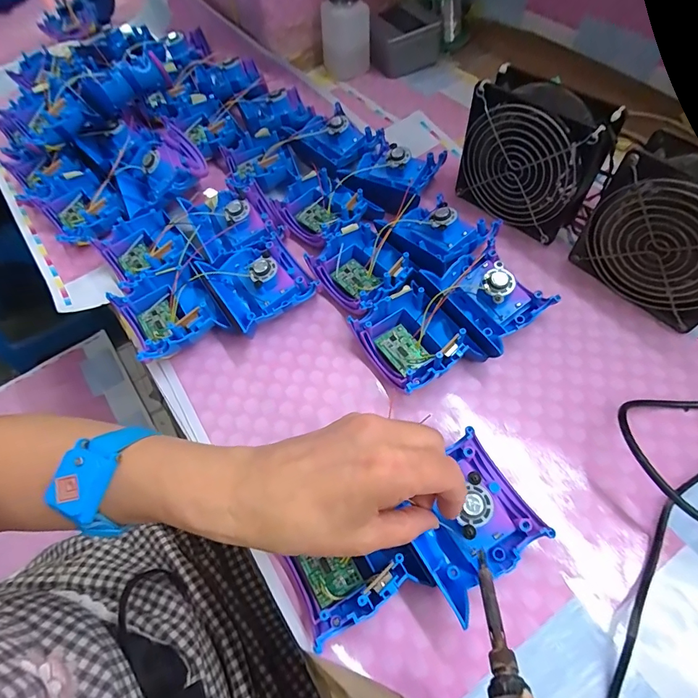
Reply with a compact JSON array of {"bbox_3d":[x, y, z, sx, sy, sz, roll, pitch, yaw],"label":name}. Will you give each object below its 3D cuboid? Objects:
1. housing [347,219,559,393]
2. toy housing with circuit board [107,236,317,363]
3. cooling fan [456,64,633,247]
[{"bbox_3d":[0.091,-0.028,0.352,0.161,0.040,0.095,-33,63,-14],"label":"housing"},{"bbox_3d":[-0.118,-0.044,0.371,0.167,0.041,0.098,-23,61,-8],"label":"toy housing with circuit board"},{"bbox_3d":[0.172,-0.179,0.386,0.048,0.118,0.119,-40,65,-17],"label":"cooling fan"}]

